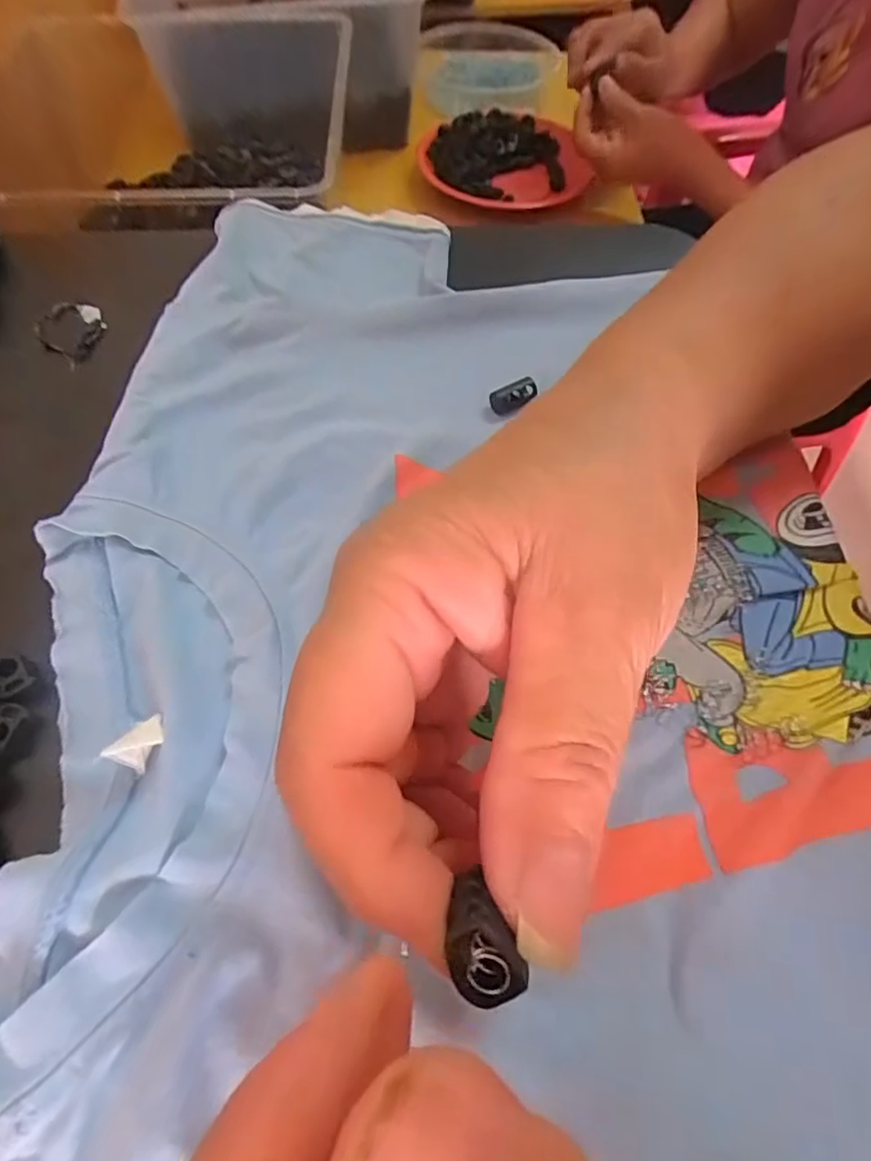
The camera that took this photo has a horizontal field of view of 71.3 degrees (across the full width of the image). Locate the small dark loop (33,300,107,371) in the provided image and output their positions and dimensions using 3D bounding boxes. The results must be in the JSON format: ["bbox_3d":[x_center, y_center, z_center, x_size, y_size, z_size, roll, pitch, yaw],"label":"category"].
[{"bbox_3d":[-0.163,-0.112,0.272,0.029,0.006,0.041,-30,66,-17],"label":"small dark loop"}]

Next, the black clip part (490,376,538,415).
[{"bbox_3d":[0.032,-0.074,0.244,0.018,0.009,0.009,-29,66,-16],"label":"black clip part"}]

